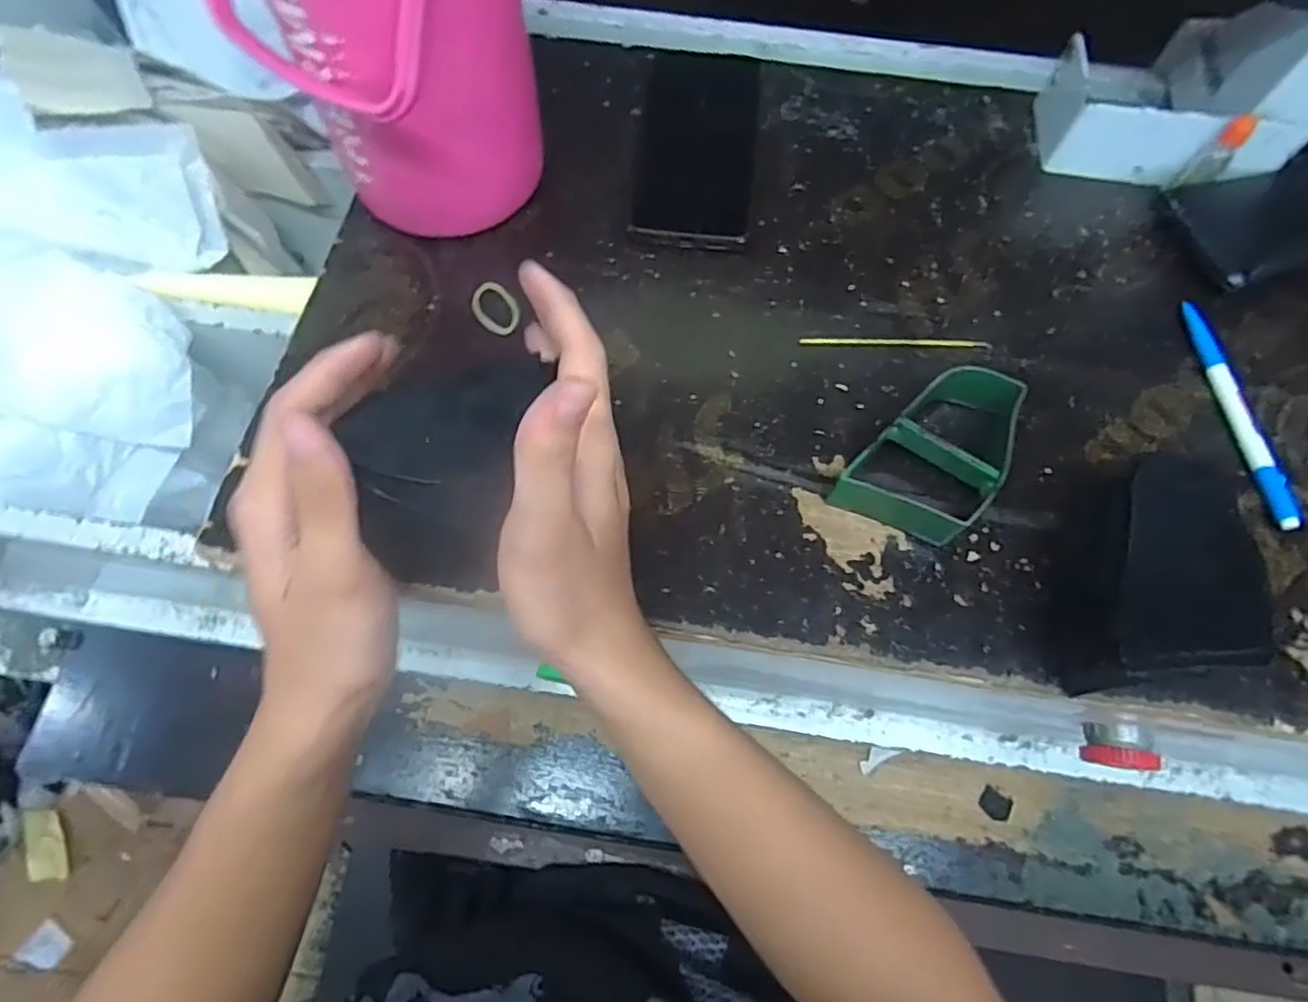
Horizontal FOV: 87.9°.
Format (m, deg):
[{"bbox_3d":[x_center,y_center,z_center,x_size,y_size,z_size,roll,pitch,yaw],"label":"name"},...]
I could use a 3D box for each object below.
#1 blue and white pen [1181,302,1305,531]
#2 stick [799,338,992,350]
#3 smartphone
[{"bbox_3d":[0.314,-0.049,0.366,0.011,0.016,0.136,-3,67,-3],"label":"blue and white pen"},{"bbox_3d":[0.137,-0.090,0.384,0.106,0.004,0.006,2,67,0],"label":"stick"},{"bbox_3d":[0.029,-0.232,0.437,0.071,0.013,0.168,6,67,1],"label":"smartphone"}]

